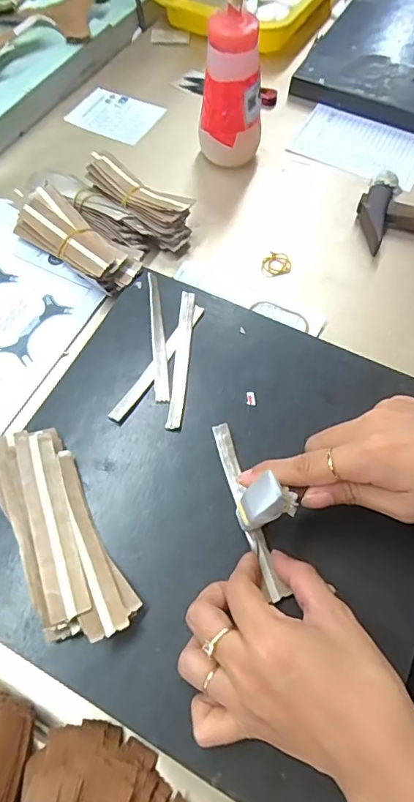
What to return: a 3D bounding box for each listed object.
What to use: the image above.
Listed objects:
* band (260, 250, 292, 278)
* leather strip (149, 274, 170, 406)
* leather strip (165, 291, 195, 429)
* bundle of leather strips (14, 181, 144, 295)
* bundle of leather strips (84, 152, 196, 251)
[{"bbox_3d":[0.065,-0.131,0.457,0.028,0.004,0.026,0,63,0],"label":"band"},{"bbox_3d":[-0.040,-0.054,0.392,0.011,0.005,0.119,-6,67,-1],"label":"leather strip"},{"bbox_3d":[-0.020,-0.035,0.382,0.012,0.010,0.119,4,63,2],"label":"leather strip"},{"bbox_3d":[-0.118,-0.146,0.448,0.137,0.032,0.052,37,68,17],"label":"bundle of leather strips"},{"bbox_3d":[-0.069,-0.197,0.471,0.127,0.038,0.040,40,69,18],"label":"bundle of leather strips"}]

